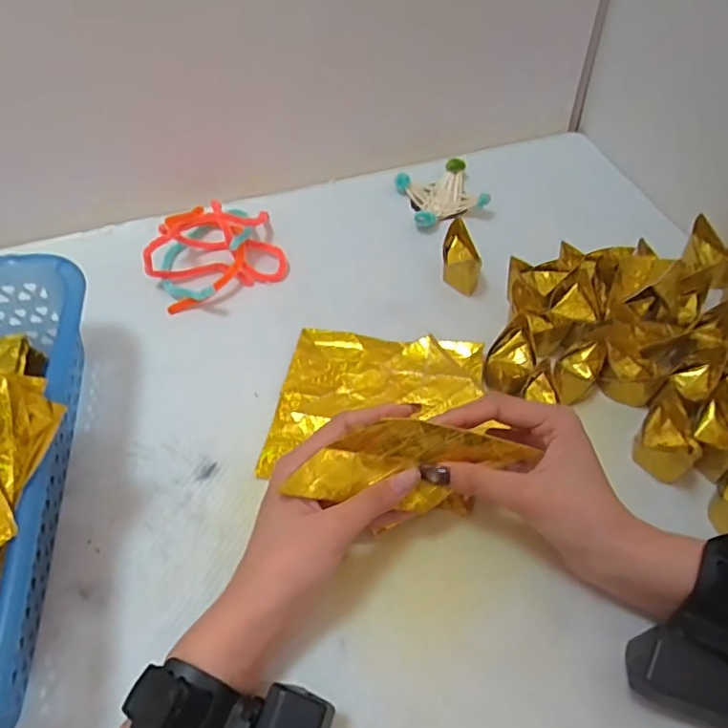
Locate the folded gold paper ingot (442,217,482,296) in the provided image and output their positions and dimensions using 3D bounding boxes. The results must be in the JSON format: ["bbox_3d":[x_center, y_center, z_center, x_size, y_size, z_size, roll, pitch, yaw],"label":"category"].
[{"bbox_3d":[0.085,-0.092,0.505,0.029,0.023,0.064,-6,83,-5],"label":"folded gold paper ingot"}]

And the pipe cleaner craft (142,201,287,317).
[{"bbox_3d":[-0.133,-0.112,0.506,0.126,0.072,0.101,-31,59,-21],"label":"pipe cleaner craft"}]

